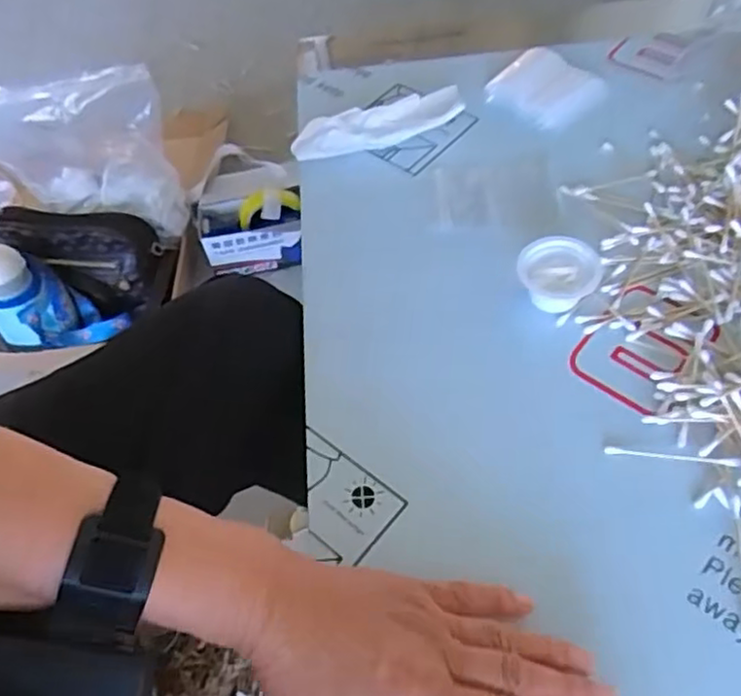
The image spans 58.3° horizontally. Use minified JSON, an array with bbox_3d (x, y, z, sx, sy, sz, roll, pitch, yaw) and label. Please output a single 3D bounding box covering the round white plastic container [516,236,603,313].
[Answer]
[{"bbox_3d":[0.129,-0.050,0.458,0.052,0.028,0.046,17,58,16],"label":"round white plastic container"}]

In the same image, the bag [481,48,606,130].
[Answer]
[{"bbox_3d":[0.155,-0.230,0.589,0.086,0.012,0.083,37,66,26],"label":"bag"}]

